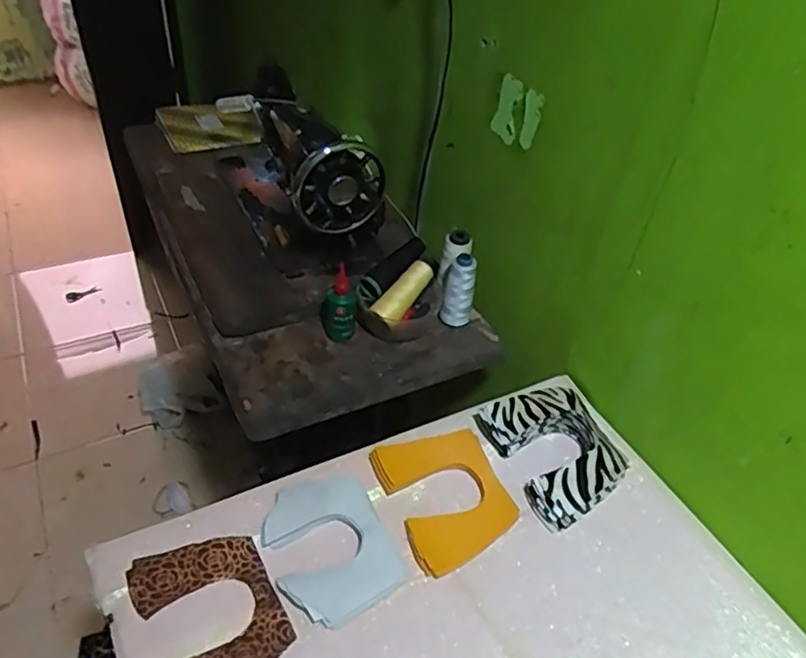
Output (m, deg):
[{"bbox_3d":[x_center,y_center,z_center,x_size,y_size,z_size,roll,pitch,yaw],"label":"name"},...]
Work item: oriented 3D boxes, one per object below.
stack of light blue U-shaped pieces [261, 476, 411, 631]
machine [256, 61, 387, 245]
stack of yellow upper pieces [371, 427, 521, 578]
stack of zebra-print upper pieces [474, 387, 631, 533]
[{"bbox_3d":[-0.075,0.218,0.646,0.114,0.023,0.146,-19,47,-25],"label":"stack of light blue U-shaped pieces"},{"bbox_3d":[-0.130,-0.274,1.007,0.150,0.193,0.338,-9,44,-16],"label":"machine"},{"bbox_3d":[0.050,0.181,0.703,0.128,0.021,0.151,-16,46,-22],"label":"stack of yellow upper pieces"},{"bbox_3d":[0.184,0.139,0.746,0.128,0.048,0.158,-17,46,-23],"label":"stack of zebra-print upper pieces"}]

